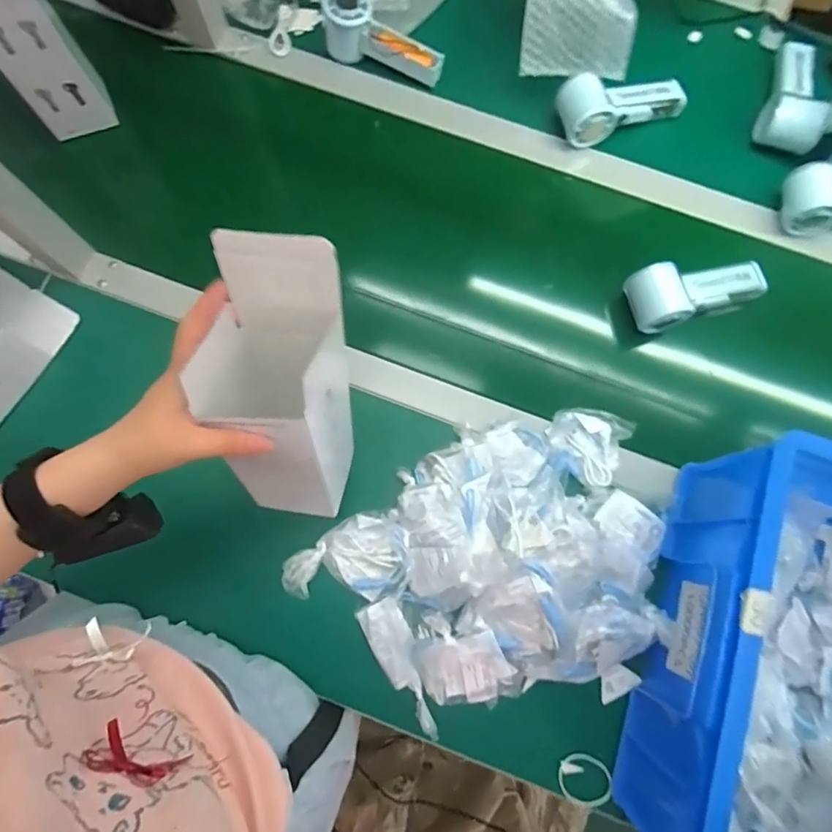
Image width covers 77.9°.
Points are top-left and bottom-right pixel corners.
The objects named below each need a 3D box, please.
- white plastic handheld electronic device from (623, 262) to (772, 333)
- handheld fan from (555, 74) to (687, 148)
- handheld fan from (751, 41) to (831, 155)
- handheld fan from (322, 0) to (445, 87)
[{"bbox_3d":[0.314,-0.139,0.581,0.157,0.055,0.062,-12,79,-15],"label":"white plastic handheld electronic device"},{"bbox_3d":[0.248,-0.380,0.630,0.161,0.061,0.065,-16,80,-4],"label":"handheld fan"},{"bbox_3d":[0.462,-0.398,0.639,0.062,0.070,0.161,17,79,2],"label":"handheld fan"},{"bbox_3d":[-0.040,-0.460,0.630,0.151,0.059,0.051,22,79,4],"label":"handheld fan"}]

